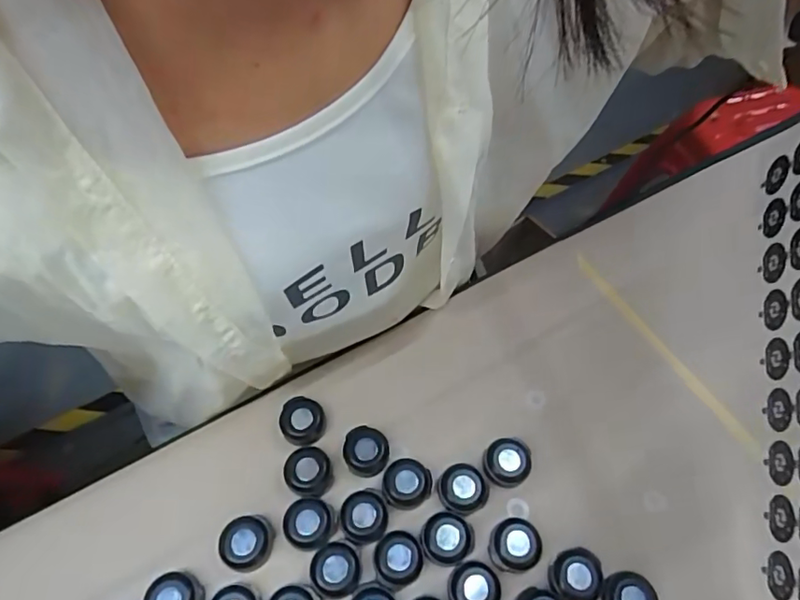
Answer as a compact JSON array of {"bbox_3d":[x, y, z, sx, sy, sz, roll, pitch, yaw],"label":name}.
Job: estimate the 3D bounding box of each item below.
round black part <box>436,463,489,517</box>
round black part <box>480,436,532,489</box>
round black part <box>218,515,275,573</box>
[{"bbox_3d":[0.039,0.115,0.333,0.030,0.010,0.029,1,58,-1],"label":"round black part"},{"bbox_3d":[0.068,0.103,0.343,0.030,0.008,0.028,1,58,-1],"label":"round black part"},{"bbox_3d":[-0.089,0.141,0.315,0.028,0.010,0.029,1,58,-1],"label":"round black part"}]

